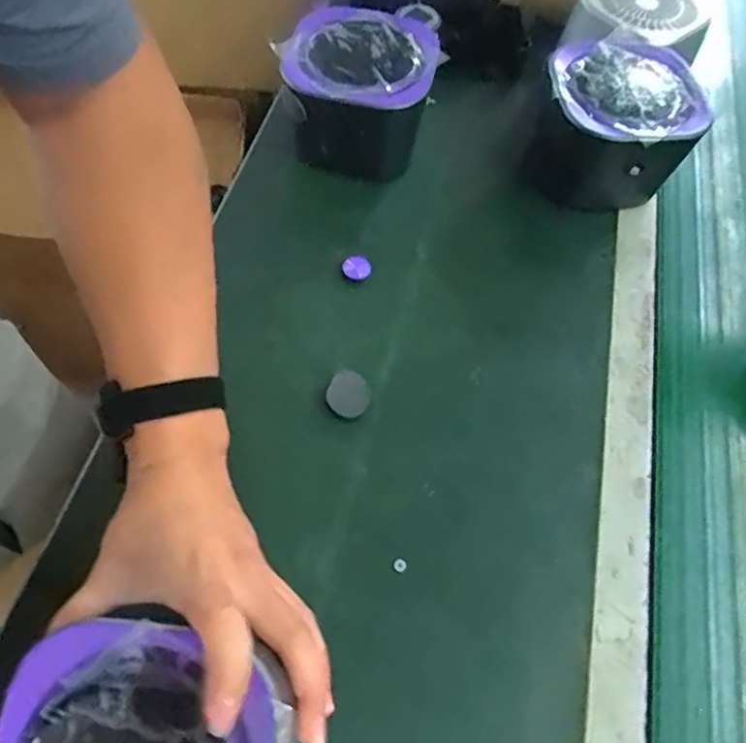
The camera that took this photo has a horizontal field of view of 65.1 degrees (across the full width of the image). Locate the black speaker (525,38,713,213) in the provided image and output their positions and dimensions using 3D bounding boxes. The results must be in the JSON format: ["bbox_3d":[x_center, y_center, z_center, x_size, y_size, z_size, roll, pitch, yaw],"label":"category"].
[{"bbox_3d":[0.234,-0.242,0.581,0.124,0.116,0.143,8,61,2],"label":"black speaker"}]

